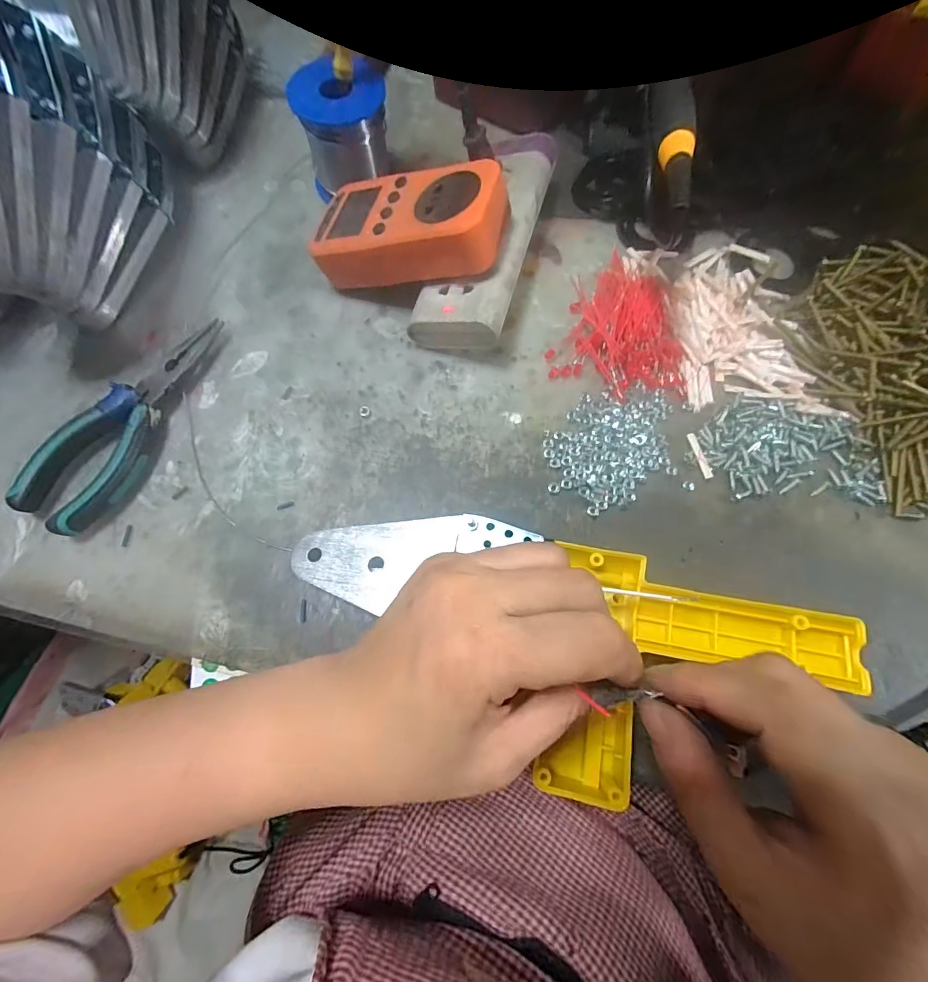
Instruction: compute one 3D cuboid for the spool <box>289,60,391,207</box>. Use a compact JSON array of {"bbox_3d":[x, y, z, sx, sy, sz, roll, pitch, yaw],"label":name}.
[{"bbox_3d":[-0.088,-0.263,0.315,0.054,0.067,0.054,0,73,1],"label":"spool"}]

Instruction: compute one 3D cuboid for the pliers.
[{"bbox_3d":[-0.208,-0.047,0.270,0.051,0.020,0.157,30,76,10],"label":"pliers"}]

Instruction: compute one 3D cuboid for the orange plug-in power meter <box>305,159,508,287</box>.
[{"bbox_3d":[-0.034,-0.166,0.279,0.123,0.044,0.068,7,77,22],"label":"orange plug-in power meter"}]

